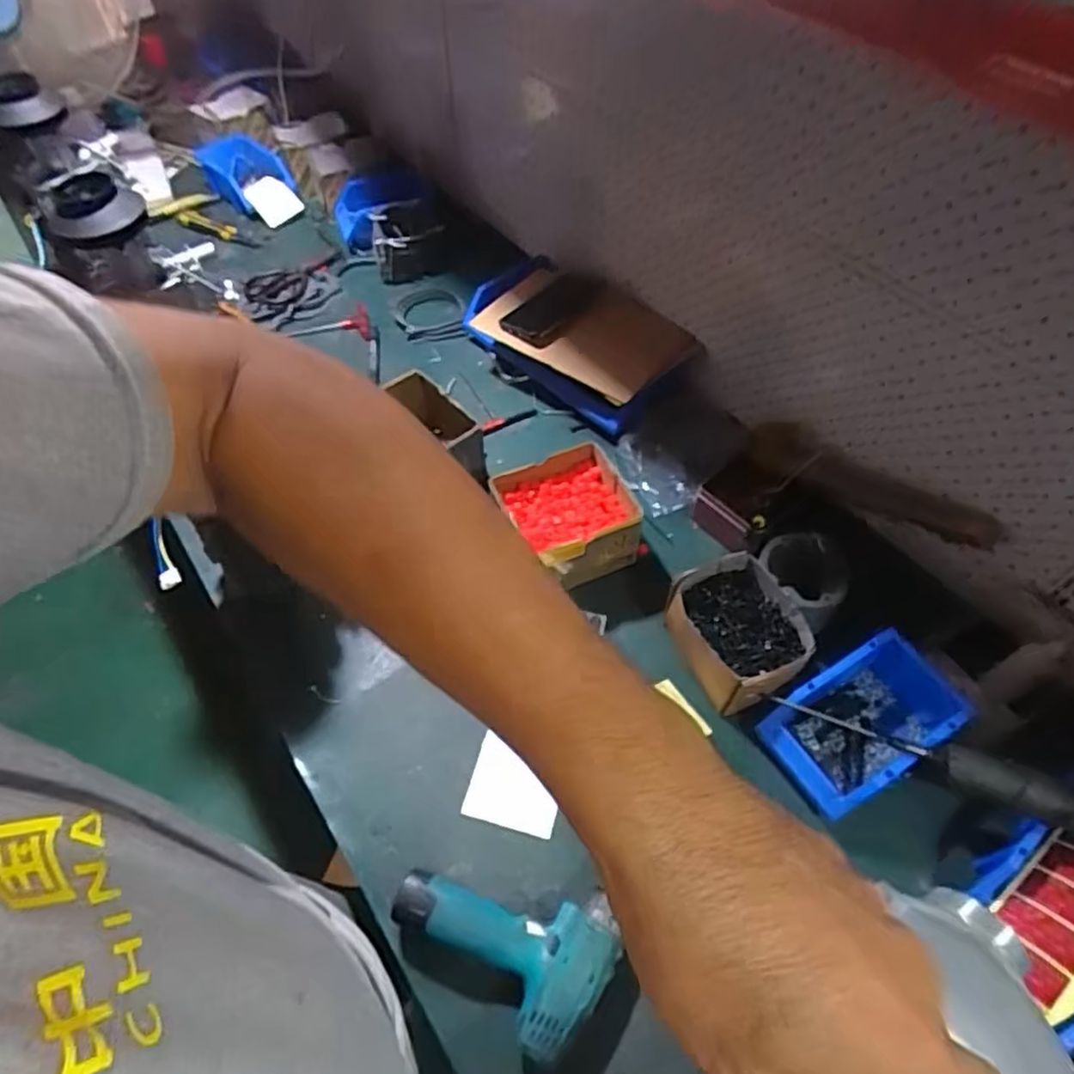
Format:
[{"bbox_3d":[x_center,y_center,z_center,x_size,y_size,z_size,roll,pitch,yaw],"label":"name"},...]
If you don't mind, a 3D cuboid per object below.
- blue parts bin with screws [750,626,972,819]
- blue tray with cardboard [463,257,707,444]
[{"bbox_3d":[0.344,0.194,0.718,0.188,0.080,0.118,-26,59,-17],"label":"blue parts bin with screws"},{"bbox_3d":[0.056,-0.292,1.030,0.351,0.111,0.178,38,63,24],"label":"blue tray with cardboard"}]

